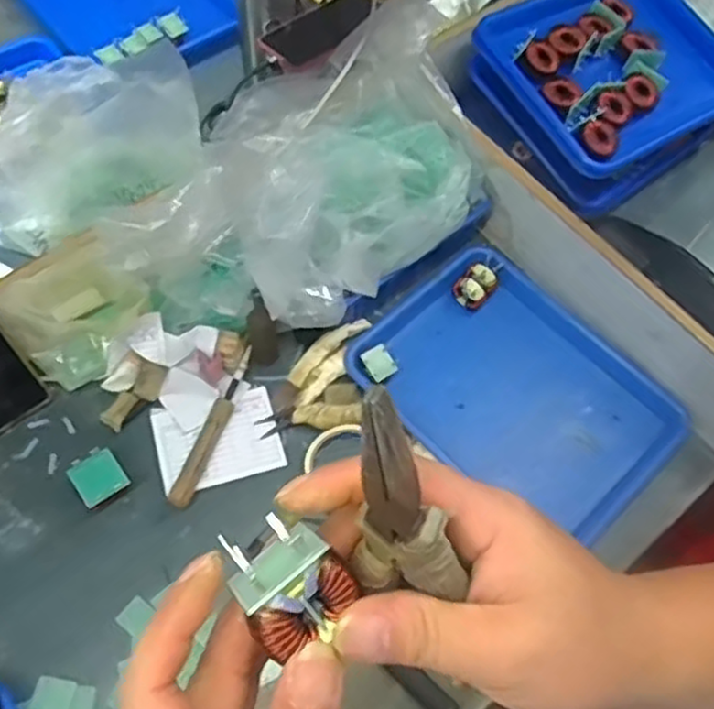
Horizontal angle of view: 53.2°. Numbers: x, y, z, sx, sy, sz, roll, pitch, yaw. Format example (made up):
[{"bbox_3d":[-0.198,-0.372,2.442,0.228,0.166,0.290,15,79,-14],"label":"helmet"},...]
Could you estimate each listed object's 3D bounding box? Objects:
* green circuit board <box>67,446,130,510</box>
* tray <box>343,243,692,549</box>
[{"bbox_3d":[-0.263,0.123,0.721,0.047,0.009,0.052,-34,70,-18],"label":"green circuit board"},{"bbox_3d":[0.180,0.043,0.813,0.248,0.040,0.337,-41,72,-20],"label":"tray"}]

